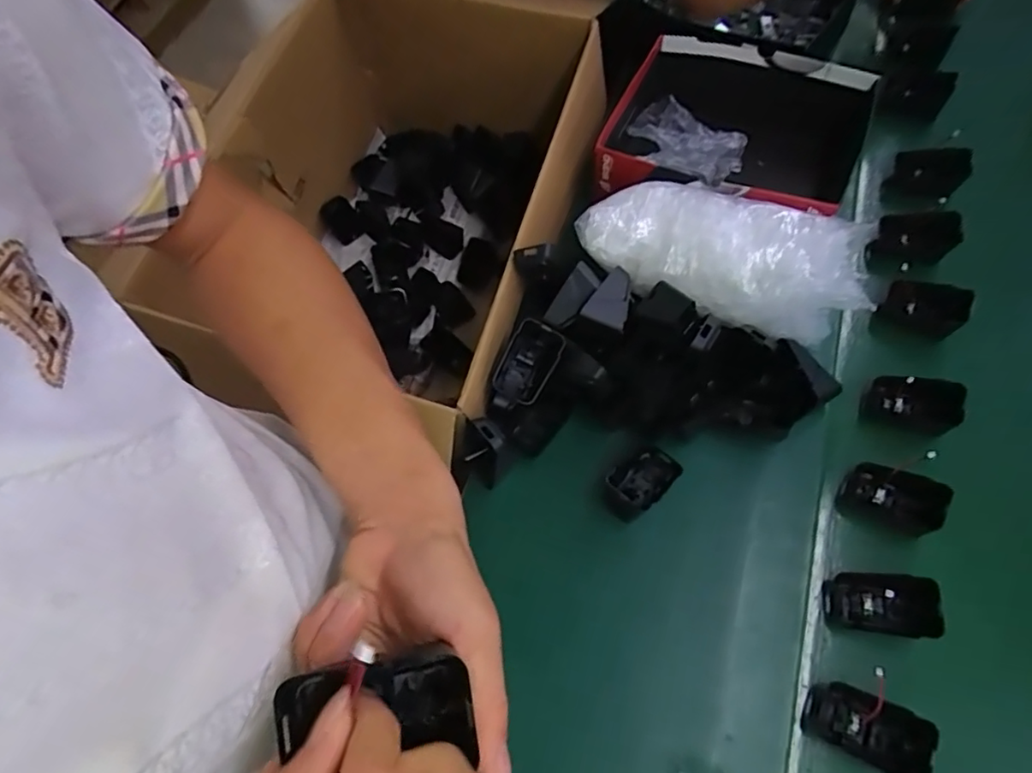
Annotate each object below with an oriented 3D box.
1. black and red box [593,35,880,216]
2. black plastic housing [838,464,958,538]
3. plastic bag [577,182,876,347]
[{"bbox_3d":[0.226,-0.264,0.645,0.250,0.090,0.232,27,67,13],"label":"black and red box"},{"bbox_3d":[0.320,0.092,0.499,0.064,0.041,0.045,25,67,12],"label":"black plastic housing"},{"bbox_3d":[0.187,-0.122,0.542,0.245,0.069,0.098,22,67,11],"label":"plastic bag"}]

